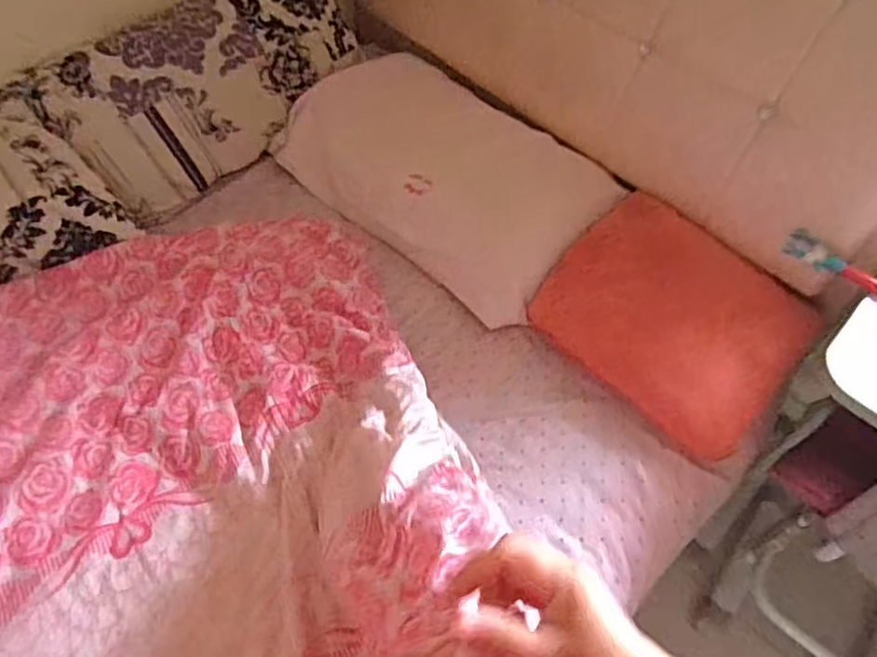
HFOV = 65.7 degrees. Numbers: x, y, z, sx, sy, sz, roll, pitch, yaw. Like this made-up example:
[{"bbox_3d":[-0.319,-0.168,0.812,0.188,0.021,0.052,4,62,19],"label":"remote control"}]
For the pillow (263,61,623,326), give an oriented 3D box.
[{"bbox_3d":[-0.016,-0.273,1.262,0.582,0.120,0.320,35,82,13],"label":"pillow"}]

